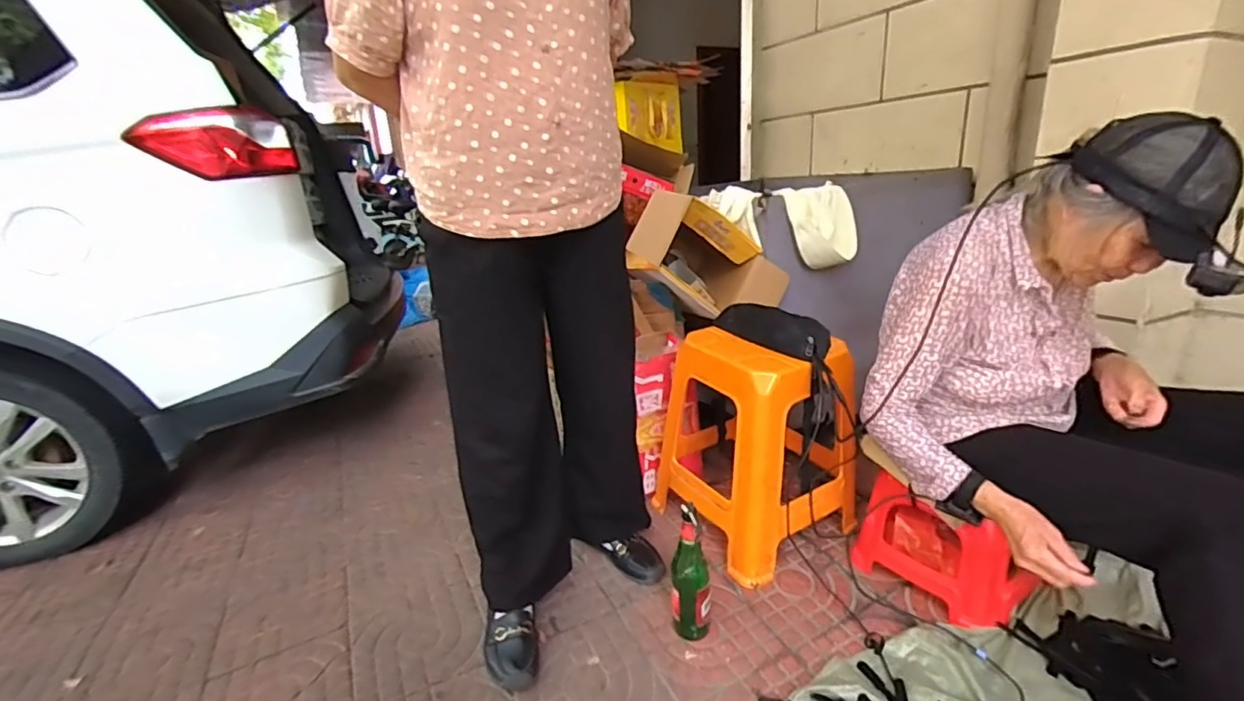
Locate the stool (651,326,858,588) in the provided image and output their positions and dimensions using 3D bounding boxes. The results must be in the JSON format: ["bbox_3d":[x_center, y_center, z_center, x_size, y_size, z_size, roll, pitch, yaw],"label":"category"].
[{"bbox_3d":[0.310,0.204,1.309,0.325,0.481,0.382,-15,21,-31],"label":"stool"}]

